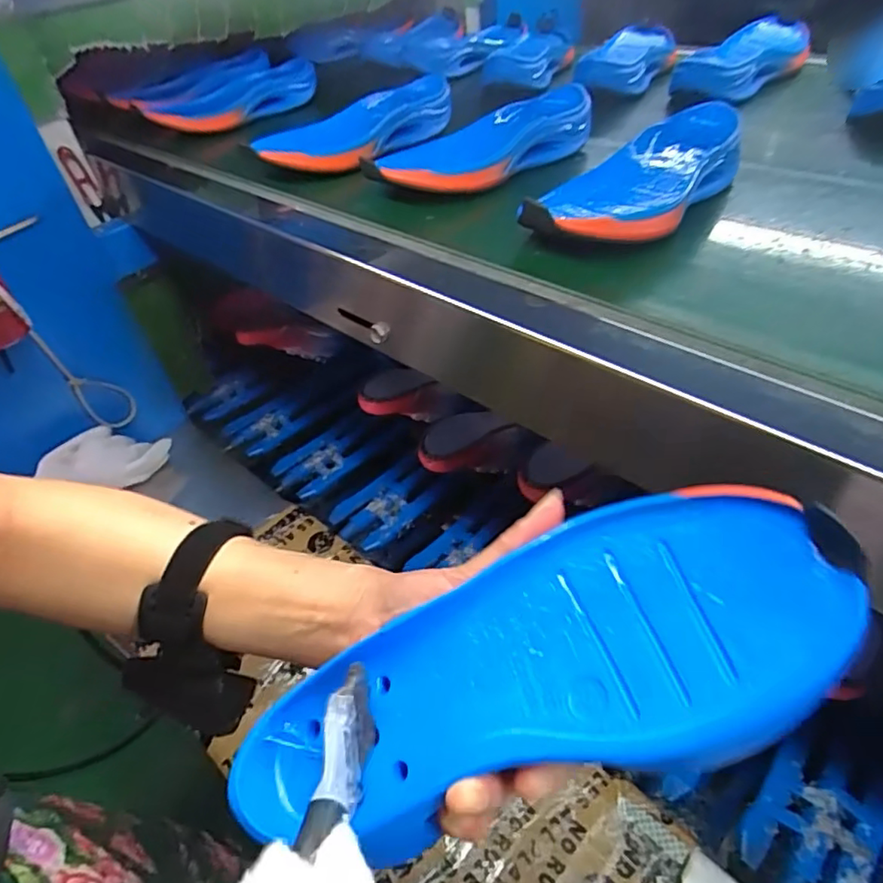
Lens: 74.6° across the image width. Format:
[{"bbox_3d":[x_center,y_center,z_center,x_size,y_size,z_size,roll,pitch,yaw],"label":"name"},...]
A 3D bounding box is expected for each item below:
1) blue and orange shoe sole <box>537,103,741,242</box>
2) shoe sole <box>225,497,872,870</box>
[{"bbox_3d":[0.155,-0.198,0.445,0.233,0.037,0.093,-36,53,-26],"label":"blue and orange shoe sole"},{"bbox_3d":[0.025,0.089,0.224,0.234,0.025,0.089,-26,45,14],"label":"shoe sole"}]

